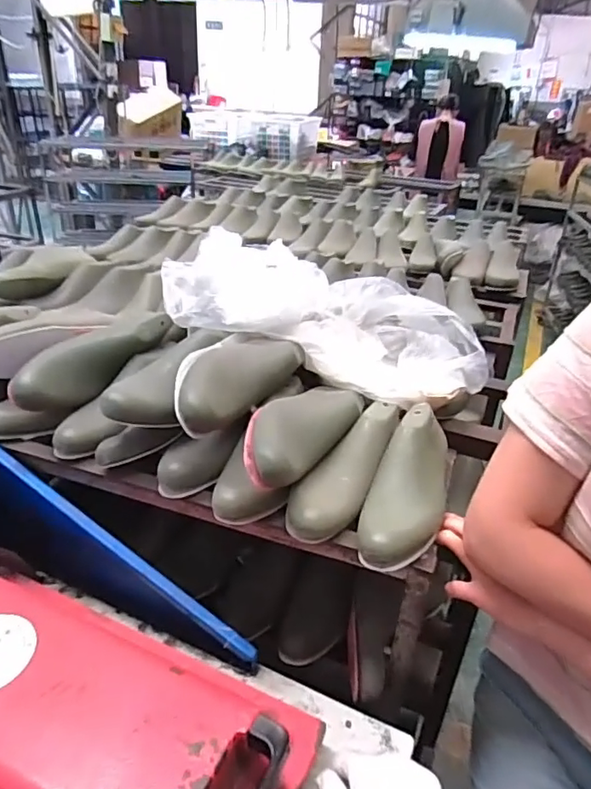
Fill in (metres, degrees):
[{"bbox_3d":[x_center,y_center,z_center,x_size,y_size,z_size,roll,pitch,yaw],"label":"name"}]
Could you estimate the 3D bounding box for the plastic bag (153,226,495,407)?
[{"bbox_3d":[0.049,-0.111,0.827,0.517,0.134,0.189,17,30,-6],"label":"plastic bag"}]

